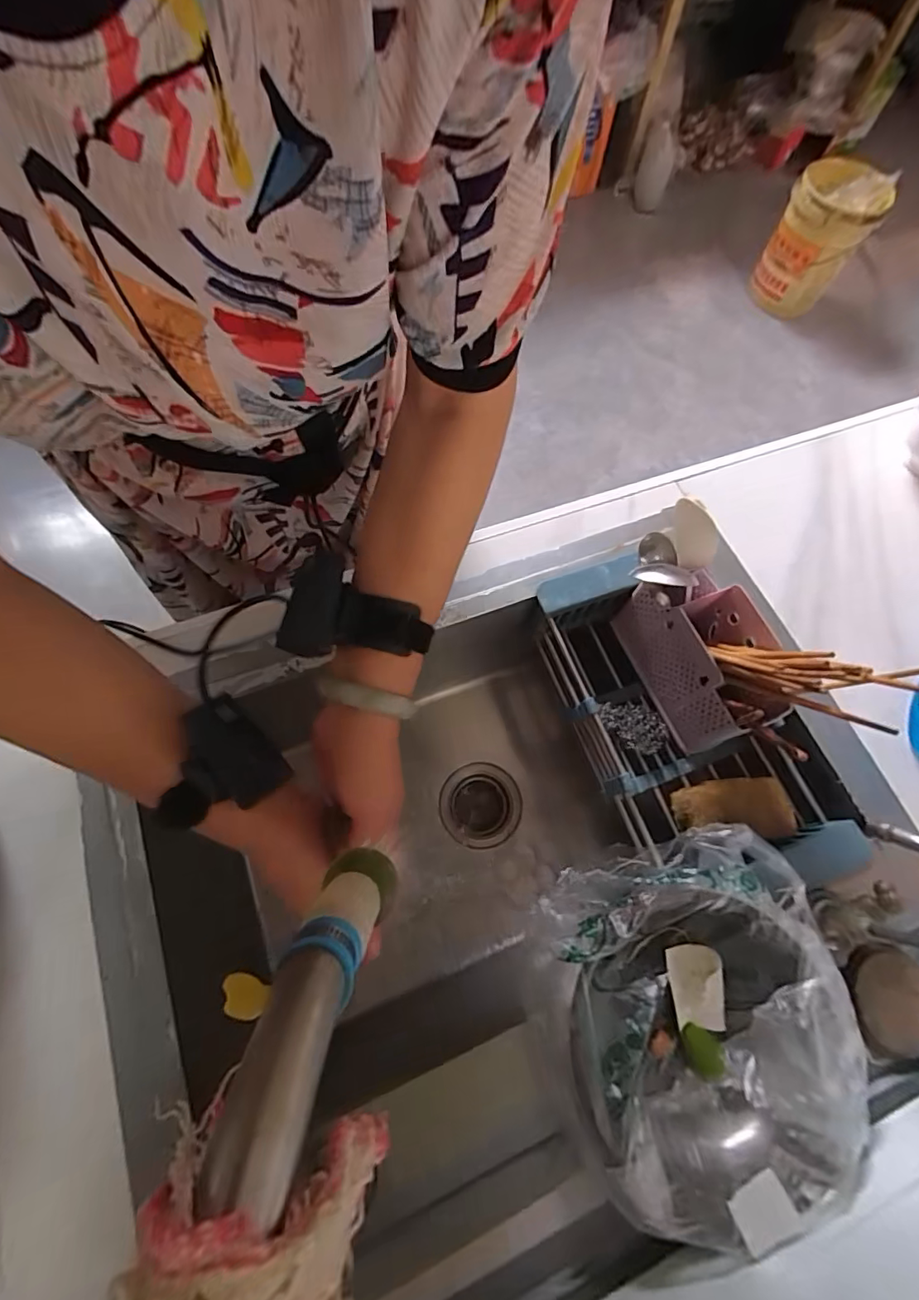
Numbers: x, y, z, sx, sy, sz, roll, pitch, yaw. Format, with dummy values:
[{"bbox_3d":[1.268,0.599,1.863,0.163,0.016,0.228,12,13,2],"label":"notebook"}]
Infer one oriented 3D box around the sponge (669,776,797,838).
[{"bbox_3d":[0.294,0.168,0.534,0.117,0.032,0.058,-4,71,-2],"label":"sponge"}]

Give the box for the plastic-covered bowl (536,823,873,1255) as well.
[{"bbox_3d":[0.185,0.280,0.407,0.210,0.096,0.236,-4,71,-2],"label":"plastic-covered bowl"}]

